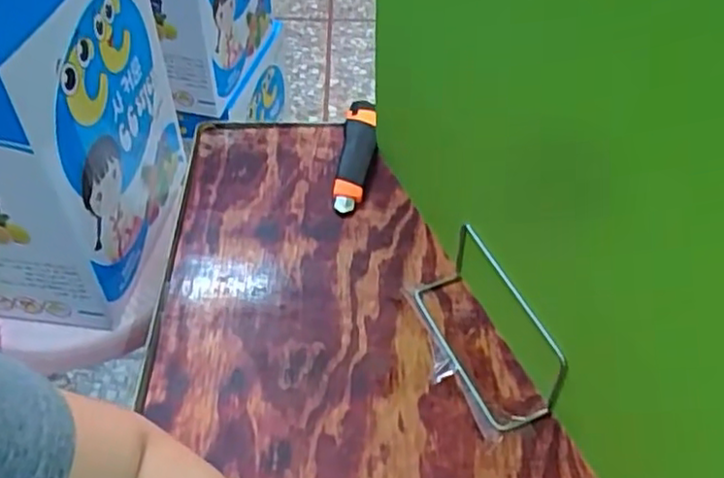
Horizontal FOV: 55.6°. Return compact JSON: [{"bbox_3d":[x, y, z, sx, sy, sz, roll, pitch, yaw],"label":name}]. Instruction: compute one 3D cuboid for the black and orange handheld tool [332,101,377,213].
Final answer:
[{"bbox_3d":[-0.005,-0.090,0.727,0.036,0.025,0.145,3,48,3],"label":"black and orange handheld tool"}]

